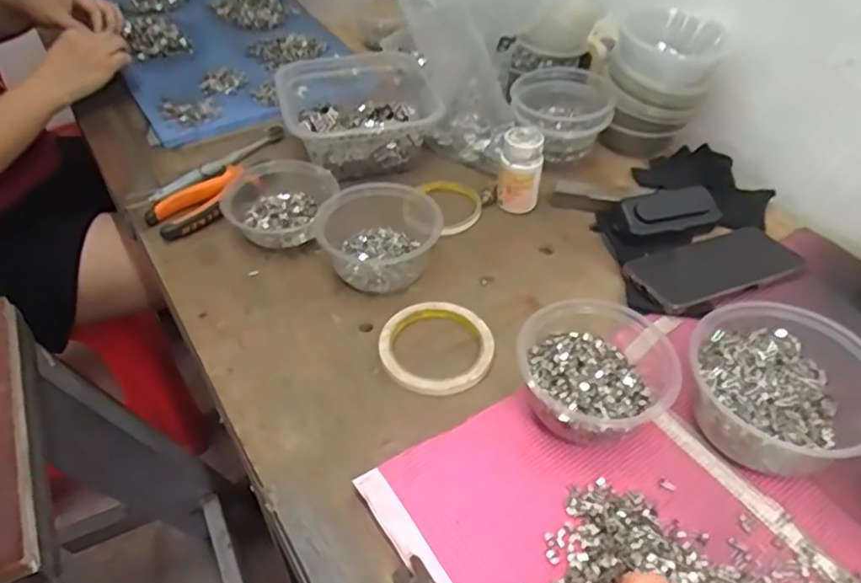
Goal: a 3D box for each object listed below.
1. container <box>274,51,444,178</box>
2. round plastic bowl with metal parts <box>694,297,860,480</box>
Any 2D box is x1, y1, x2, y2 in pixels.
[{"bbox_3d":[-0.084,-0.213,0.761,0.178,0.063,0.180,-10,46,-11],"label":"container"},{"bbox_3d":[0.263,0.070,0.484,0.126,0.063,0.135,1,45,-1],"label":"round plastic bowl with metal parts"}]

